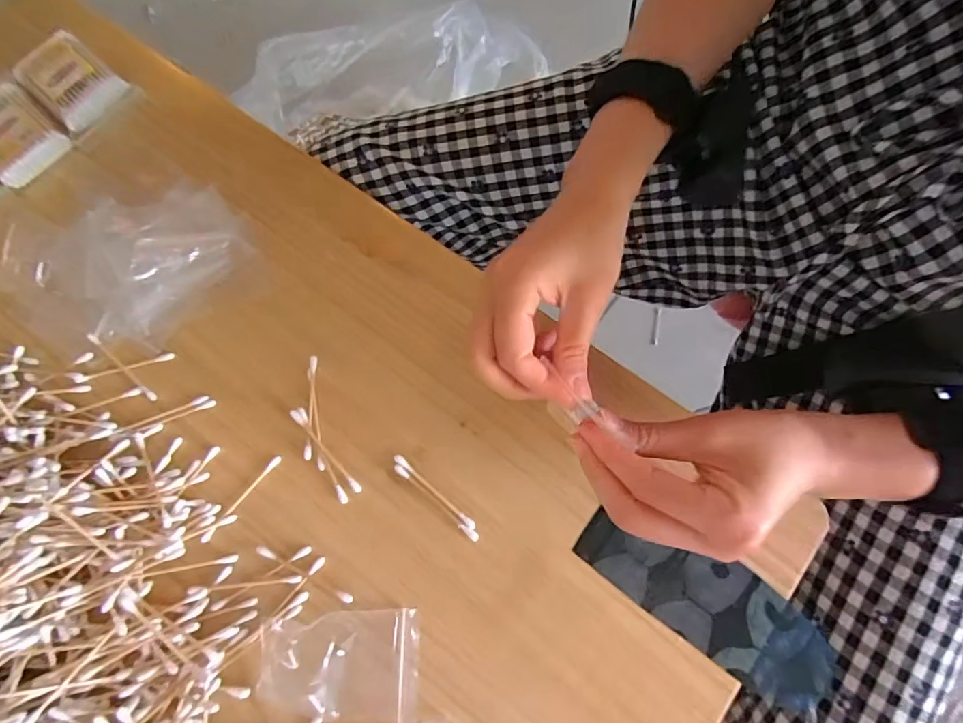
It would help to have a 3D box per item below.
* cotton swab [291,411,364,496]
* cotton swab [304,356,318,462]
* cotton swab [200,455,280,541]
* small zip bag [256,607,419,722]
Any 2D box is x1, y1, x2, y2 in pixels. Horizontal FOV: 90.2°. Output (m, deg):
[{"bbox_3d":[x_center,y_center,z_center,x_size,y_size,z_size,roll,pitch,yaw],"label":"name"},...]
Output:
[{"bbox_3d":[-0.106,0.060,0.327,0.006,0.006,0.072,-41,81,-10],"label":"cotton swab"},{"bbox_3d":[-0.119,0.031,0.333,0.005,0.004,0.071,0,76,-1],"label":"cotton swab"},{"bbox_3d":[-0.162,0.092,0.322,0.006,0.004,0.072,39,79,8],"label":"cotton swab"},{"bbox_3d":[-0.088,0.188,0.297,0.094,0.012,0.061,0,76,-1],"label":"small zip bag"}]

